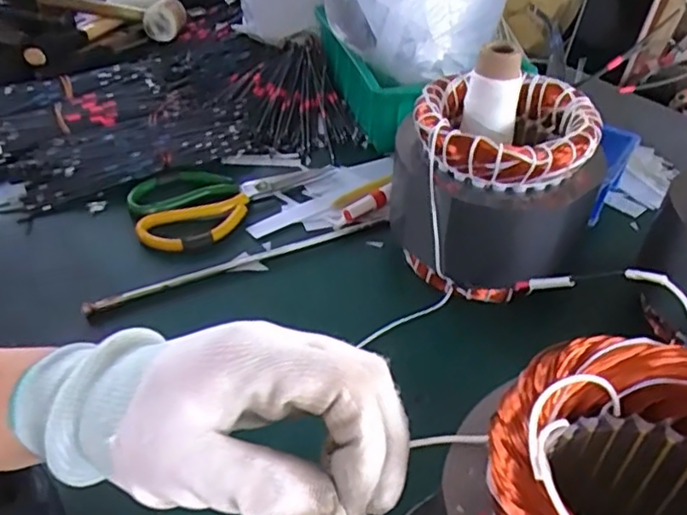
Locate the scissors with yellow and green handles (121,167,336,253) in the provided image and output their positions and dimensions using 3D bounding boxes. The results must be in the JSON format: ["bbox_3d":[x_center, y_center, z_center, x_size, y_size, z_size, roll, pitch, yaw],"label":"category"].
[{"bbox_3d":[-0.108,-0.066,0.587,0.191,0.008,0.106,-30,50,-31],"label":"scissors with yellow and green handles"}]

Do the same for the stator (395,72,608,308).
[{"bbox_3d":[0.116,-0.048,0.479,0.130,0.138,0.131,-9,42,-12],"label":"stator"}]

